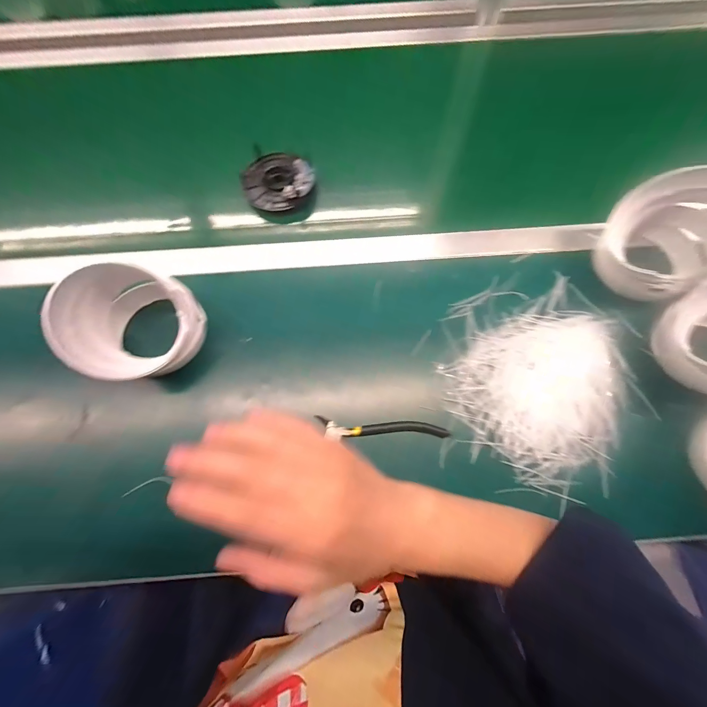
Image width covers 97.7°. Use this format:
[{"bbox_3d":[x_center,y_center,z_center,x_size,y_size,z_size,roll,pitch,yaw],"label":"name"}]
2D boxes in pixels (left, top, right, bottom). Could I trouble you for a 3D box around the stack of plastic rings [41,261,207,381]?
[{"bbox_3d":[-0.245,-0.028,0.341,0.107,0.105,0.118,22,75,6],"label":"stack of plastic rings"}]

